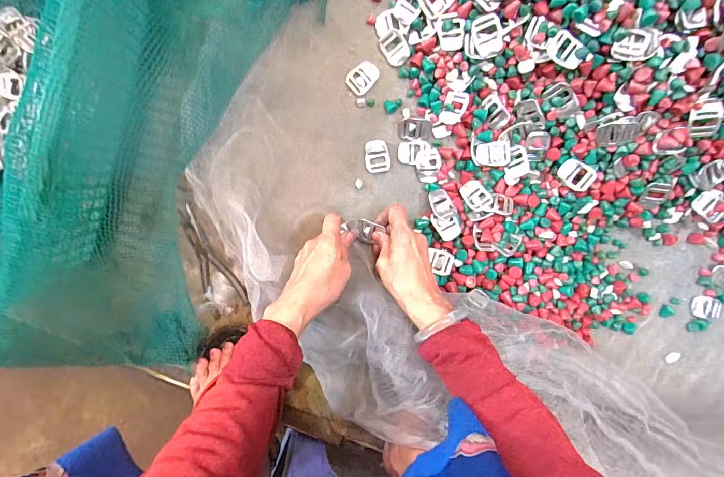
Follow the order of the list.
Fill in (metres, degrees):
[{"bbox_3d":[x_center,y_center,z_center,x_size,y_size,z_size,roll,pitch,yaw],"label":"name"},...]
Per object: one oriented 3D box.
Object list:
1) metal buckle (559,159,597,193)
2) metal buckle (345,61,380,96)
[{"bbox_3d":[0.254,-0.075,0.440,0.040,0.004,0.029,37,114,13],"label":"metal buckle"},{"bbox_3d":[0.002,-0.197,0.454,0.040,0.004,0.030,-39,94,7],"label":"metal buckle"}]

